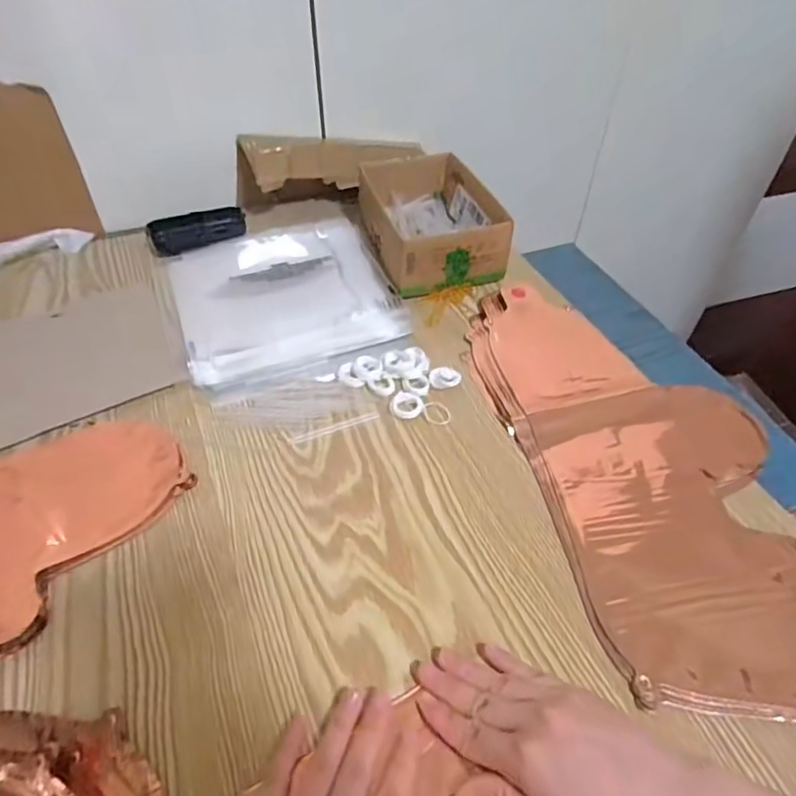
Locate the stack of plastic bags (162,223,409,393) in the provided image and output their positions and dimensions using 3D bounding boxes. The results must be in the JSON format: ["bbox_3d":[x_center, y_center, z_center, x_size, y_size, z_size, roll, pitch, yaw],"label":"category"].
[{"bbox_3d":[-0.118,-0.112,0.590,0.219,0.015,0.211,-18,50,-16],"label":"stack of plastic bags"}]

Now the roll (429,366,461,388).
[{"bbox_3d":[0.043,-0.018,0.513,0.029,0.009,0.023,4,48,3],"label":"roll"}]

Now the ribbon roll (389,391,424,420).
[{"bbox_3d":[0.007,0.006,0.490,0.029,0.008,0.025,15,49,13],"label":"ribbon roll"}]

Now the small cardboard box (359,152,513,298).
[{"bbox_3d":[0.035,-0.207,0.639,0.129,0.061,0.198,-11,49,-10],"label":"small cardboard box"}]

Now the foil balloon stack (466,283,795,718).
[{"bbox_3d":[0.212,0.037,0.452,0.223,0.025,0.418,-11,49,-10],"label":"foil balloon stack"}]

